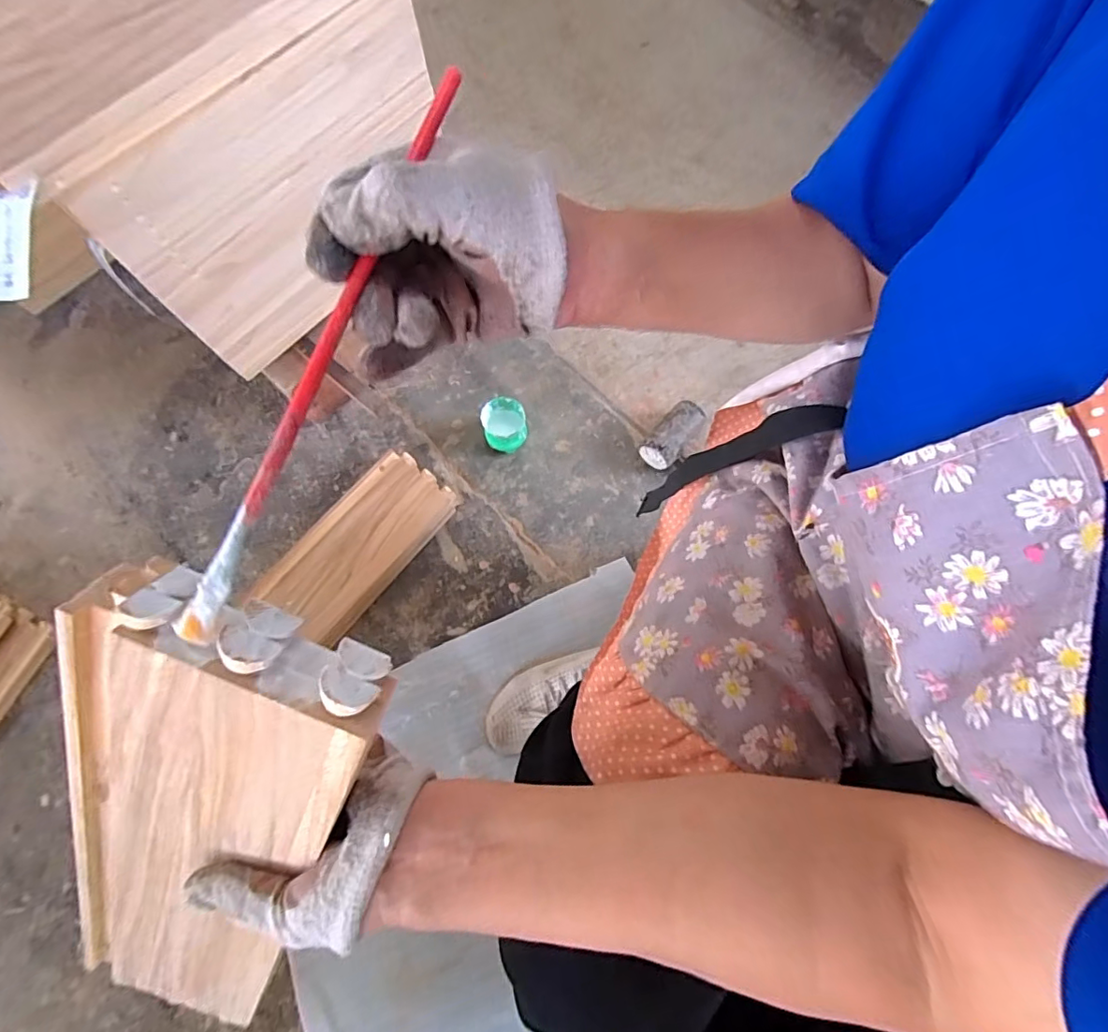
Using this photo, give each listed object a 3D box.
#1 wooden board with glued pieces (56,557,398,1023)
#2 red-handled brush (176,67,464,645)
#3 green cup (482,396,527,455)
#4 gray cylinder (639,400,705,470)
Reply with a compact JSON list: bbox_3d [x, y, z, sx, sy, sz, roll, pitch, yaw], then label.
[{"bbox_3d":[-0.191,0.181,0.286,0.119,0.357,0.031,25,30,-5],"label":"wooden board with glued pieces"},{"bbox_3d":[-0.087,-0.070,0.204,0.011,0.007,0.245,21,83,4],"label":"red-handled brush"},{"bbox_3d":[-0.071,-0.129,0.766,0.061,0.074,0.061,0,75,0],"label":"green cup"},{"bbox_3d":[0.173,-0.115,0.773,0.050,0.056,0.103,38,78,10],"label":"gray cylinder"}]

